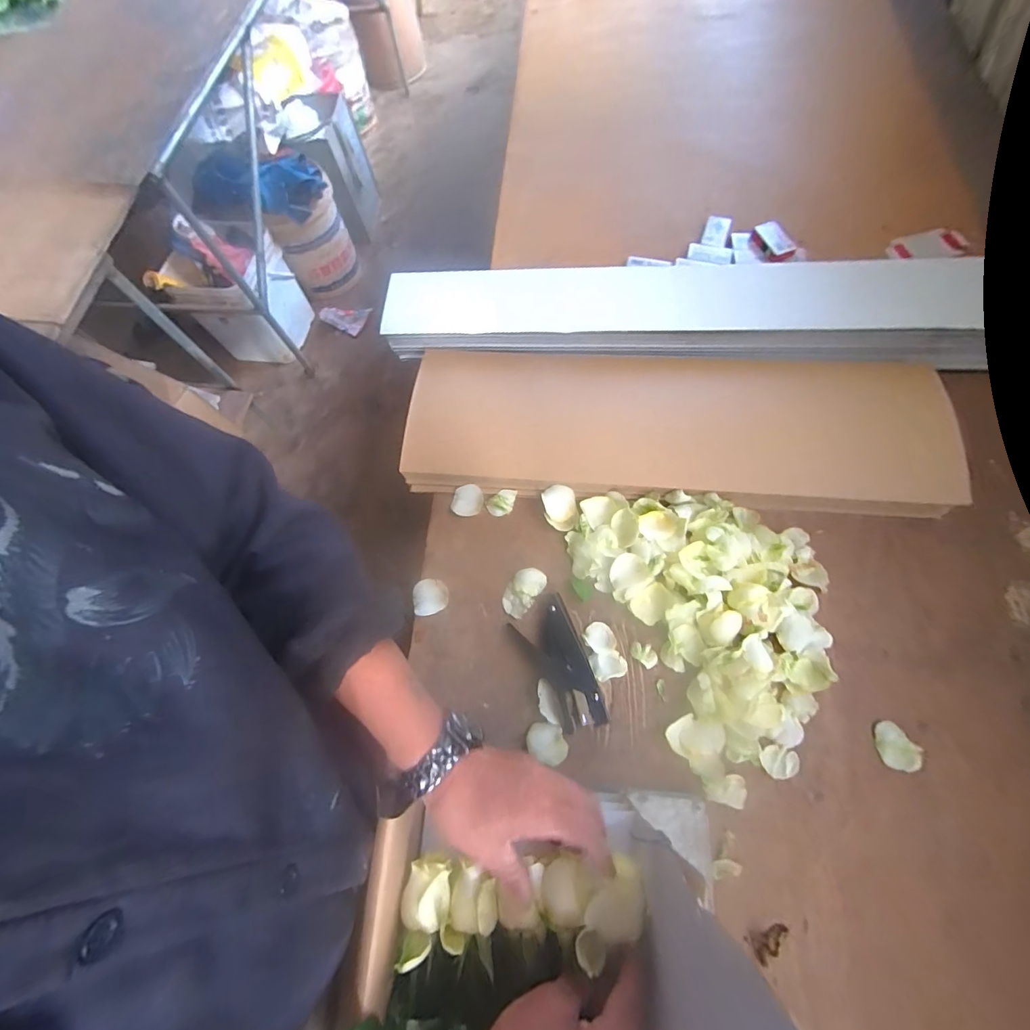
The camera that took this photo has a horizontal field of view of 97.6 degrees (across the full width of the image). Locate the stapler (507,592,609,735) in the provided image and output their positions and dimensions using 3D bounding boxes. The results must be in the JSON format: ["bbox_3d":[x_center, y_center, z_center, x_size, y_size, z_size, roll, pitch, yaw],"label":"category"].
[{"bbox_3d":[0.057,0.177,0.535,0.069,0.028,0.146,-27,70,-5],"label":"stapler"}]

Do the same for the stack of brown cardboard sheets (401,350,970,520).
[{"bbox_3d":[0.199,-0.129,0.603,0.688,0.058,0.207,3,70,6],"label":"stack of brown cardboard sheets"}]

